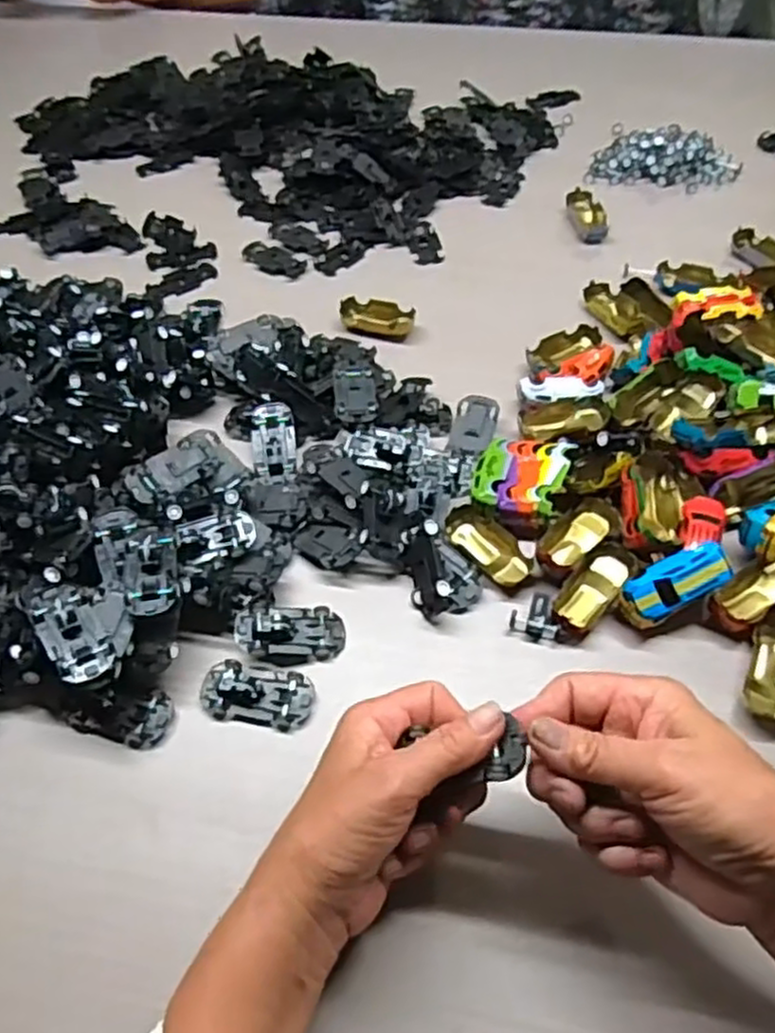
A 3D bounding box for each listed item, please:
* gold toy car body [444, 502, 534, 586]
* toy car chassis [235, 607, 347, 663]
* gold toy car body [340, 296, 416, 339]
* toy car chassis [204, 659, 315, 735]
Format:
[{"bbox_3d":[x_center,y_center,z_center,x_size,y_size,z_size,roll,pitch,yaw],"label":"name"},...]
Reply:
[{"bbox_3d":[0.066,0.017,0.488,0.029,0.017,0.065,-34,59,-21],"label":"gold toy car body"},{"bbox_3d":[-0.059,0.072,0.455,0.065,0.012,0.034,-1,70,-17],"label":"toy car chassis"},{"bbox_3d":[-0.008,-0.169,0.636,0.061,0.018,0.032,8,54,8],"label":"gold toy car body"},{"bbox_3d":[-0.075,0.103,0.435,0.065,0.015,0.034,9,55,9],"label":"toy car chassis"}]

